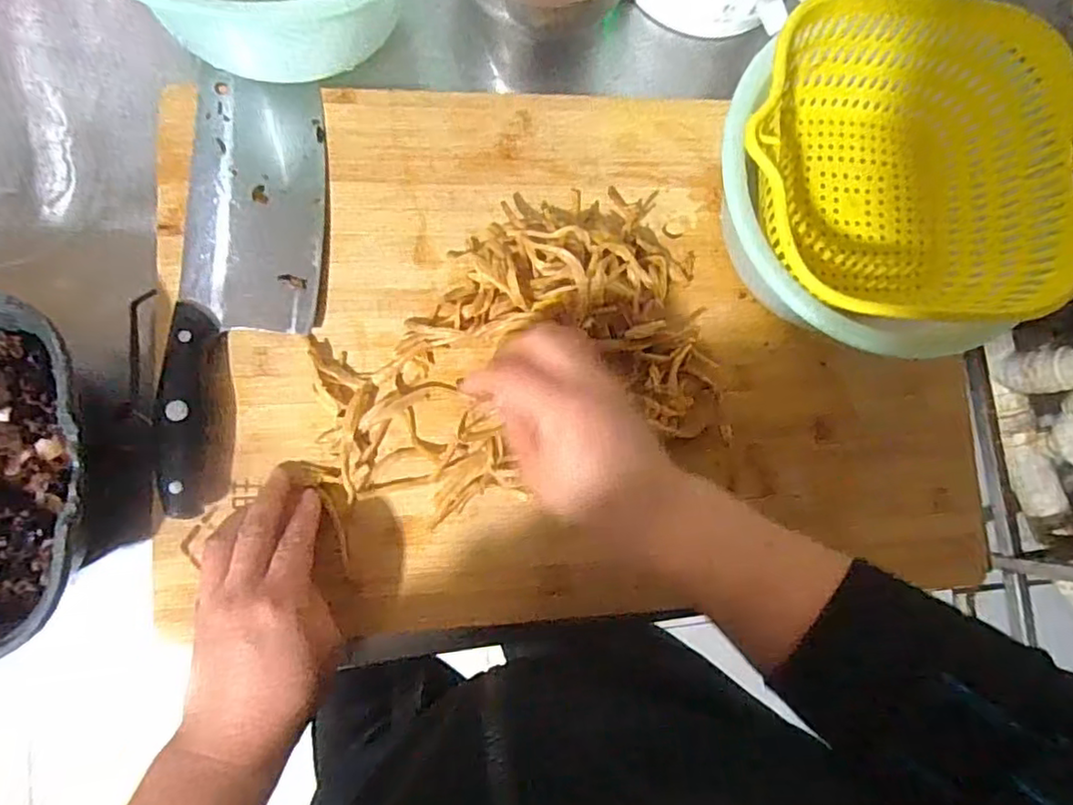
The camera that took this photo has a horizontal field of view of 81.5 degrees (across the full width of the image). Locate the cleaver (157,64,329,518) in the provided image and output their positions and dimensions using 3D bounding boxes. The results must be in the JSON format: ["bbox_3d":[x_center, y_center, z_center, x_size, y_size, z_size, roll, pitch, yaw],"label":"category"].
[{"bbox_3d":[-0.185,-0.078,0.399,0.086,0.023,0.285,2,84,-7],"label":"cleaver"}]

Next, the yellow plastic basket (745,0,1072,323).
[{"bbox_3d":[0.220,-0.139,0.389,0.201,0.081,0.187,7,83,-7],"label":"yellow plastic basket"}]

